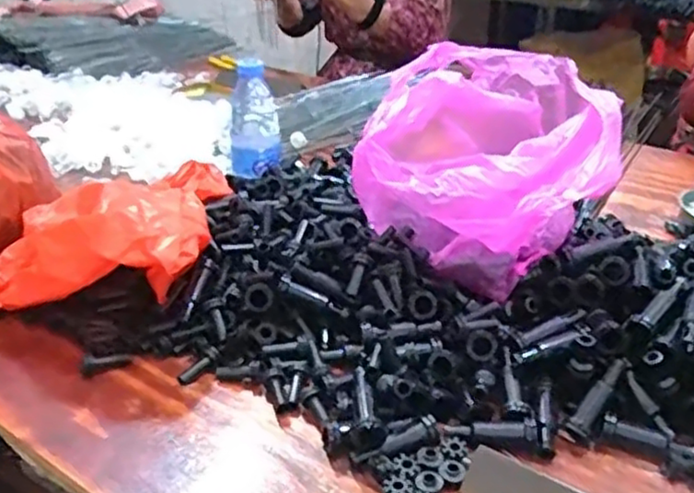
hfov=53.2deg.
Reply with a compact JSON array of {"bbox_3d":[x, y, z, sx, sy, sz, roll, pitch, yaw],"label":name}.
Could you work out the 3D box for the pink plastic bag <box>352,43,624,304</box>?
[{"bbox_3d":[0.141,-0.085,0.658,0.213,0.135,0.264,13,32,20],"label":"pink plastic bag"}]

